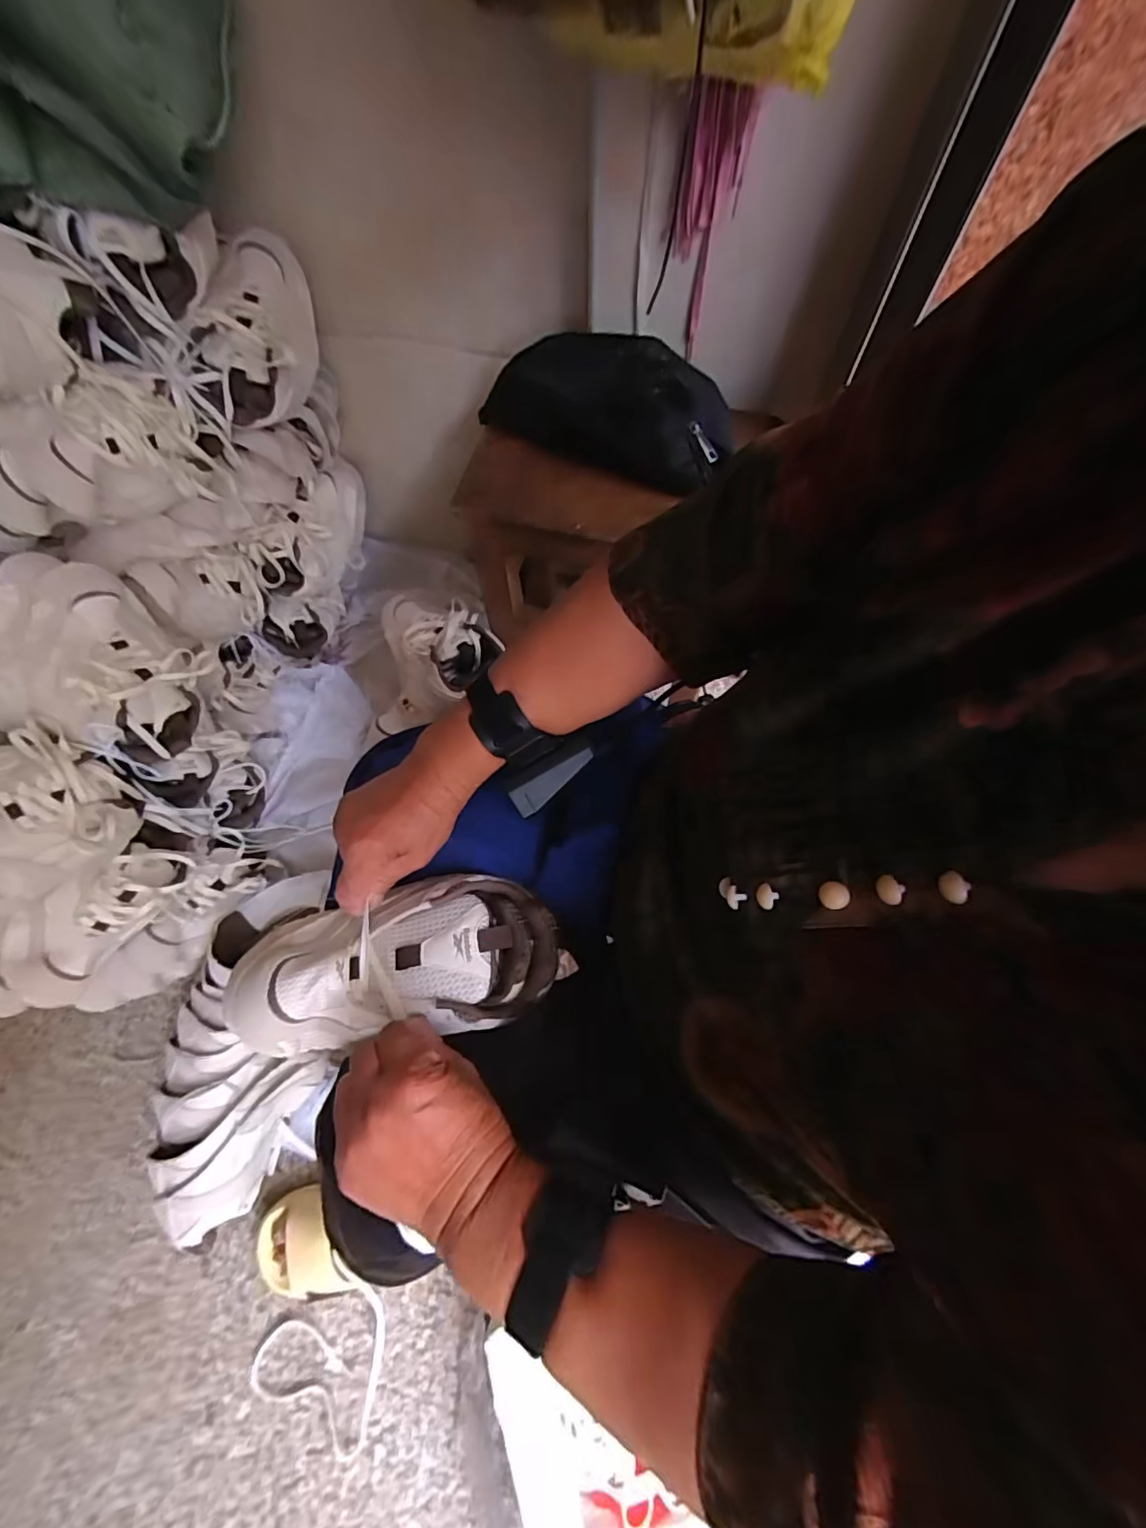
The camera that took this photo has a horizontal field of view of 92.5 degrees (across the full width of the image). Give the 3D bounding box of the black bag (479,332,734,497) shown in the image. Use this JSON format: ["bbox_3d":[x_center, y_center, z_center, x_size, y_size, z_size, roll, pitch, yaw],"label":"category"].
[{"bbox_3d":[0.048,-0.378,0.576,0.258,0.057,0.145,24,69,11],"label":"black bag"}]

